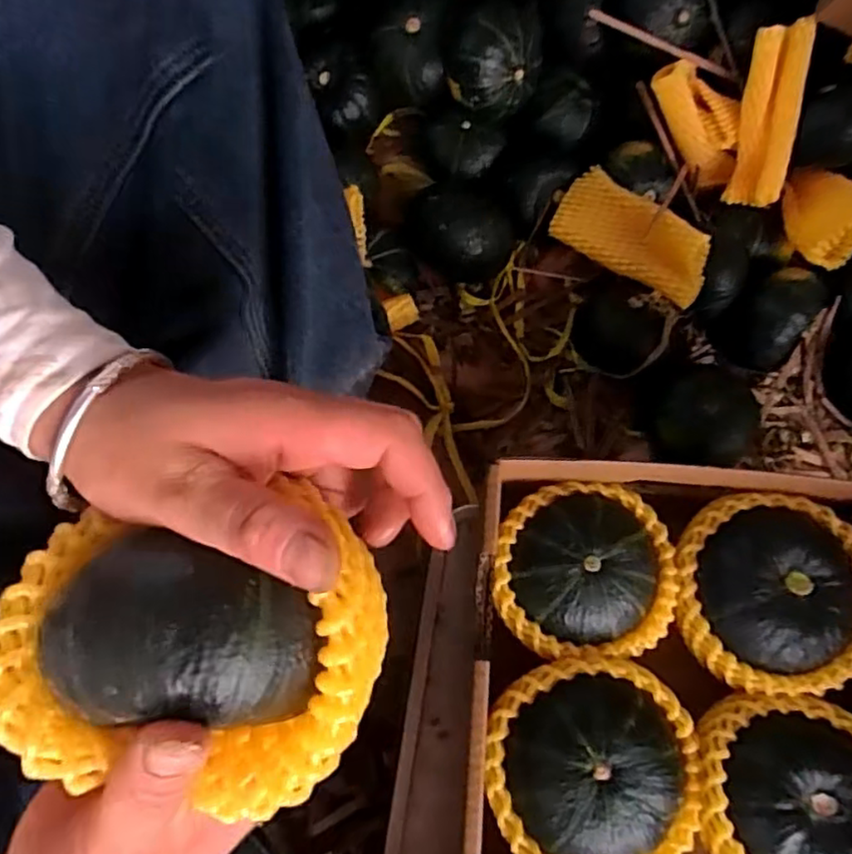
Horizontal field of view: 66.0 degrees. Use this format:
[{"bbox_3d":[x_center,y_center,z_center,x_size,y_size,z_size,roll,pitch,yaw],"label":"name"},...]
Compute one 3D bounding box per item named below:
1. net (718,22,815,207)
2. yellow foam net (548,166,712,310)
[{"bbox_3d":[0.285,-0.258,0.549,0.038,0.031,0.137,2,112,-1],"label":"net"},{"bbox_3d":[0.178,-0.165,0.563,0.140,0.061,0.034,37,44,21],"label":"yellow foam net"}]

